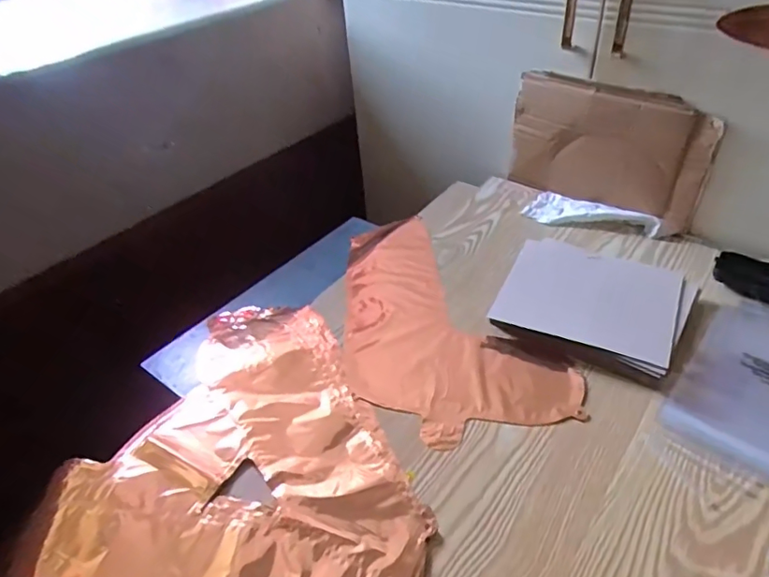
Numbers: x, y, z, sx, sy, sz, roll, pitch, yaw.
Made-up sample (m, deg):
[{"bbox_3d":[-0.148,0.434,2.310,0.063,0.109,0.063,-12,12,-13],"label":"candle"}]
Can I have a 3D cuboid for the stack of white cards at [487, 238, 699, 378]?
[{"bbox_3d":[0.246,0.010,0.640,0.199,0.018,0.151,21,56,29],"label":"stack of white cards"}]

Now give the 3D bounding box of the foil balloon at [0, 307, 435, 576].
[{"bbox_3d":[-0.138,0.145,0.530,0.344,0.008,0.375,0,41,4],"label":"foil balloon"}]

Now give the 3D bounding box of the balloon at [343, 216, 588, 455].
[{"bbox_3d":[0.034,0.037,0.660,0.213,0.028,0.412,-20,44,-18],"label":"balloon"}]

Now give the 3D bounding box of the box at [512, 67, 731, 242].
[{"bbox_3d":[0.307,-0.195,0.757,0.268,0.166,0.029,26,49,30],"label":"box"}]

